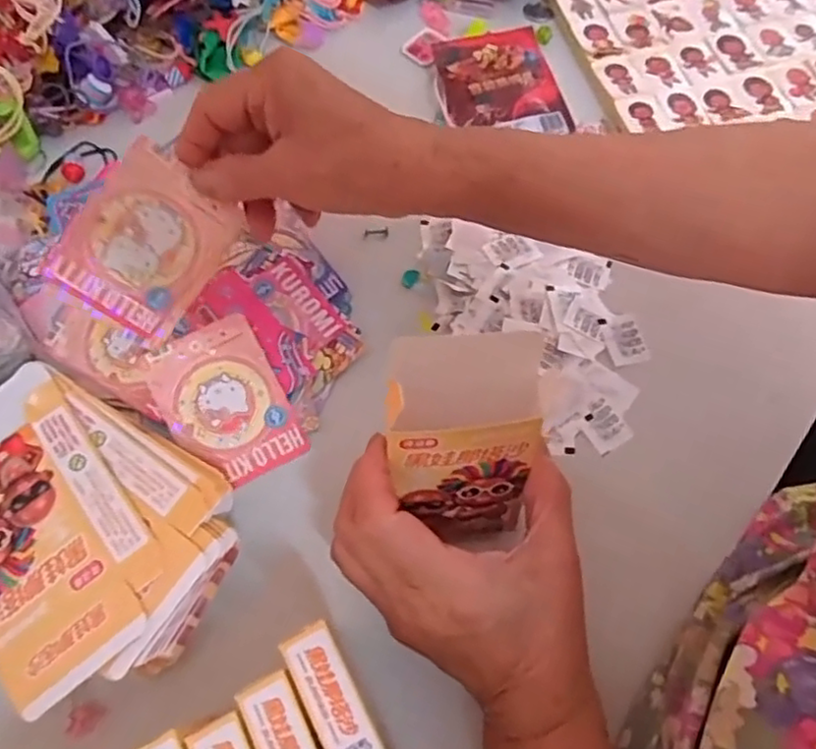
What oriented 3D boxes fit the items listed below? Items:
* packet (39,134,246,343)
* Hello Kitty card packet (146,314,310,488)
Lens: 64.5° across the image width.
[{"bbox_3d":[-0.131,-0.066,0.328,0.083,0.064,0.005,-51,31,6],"label":"packet"},{"bbox_3d":[-0.100,0.016,0.352,0.061,0.004,0.086,-27,88,-12],"label":"Hello Kitty card packet"}]

